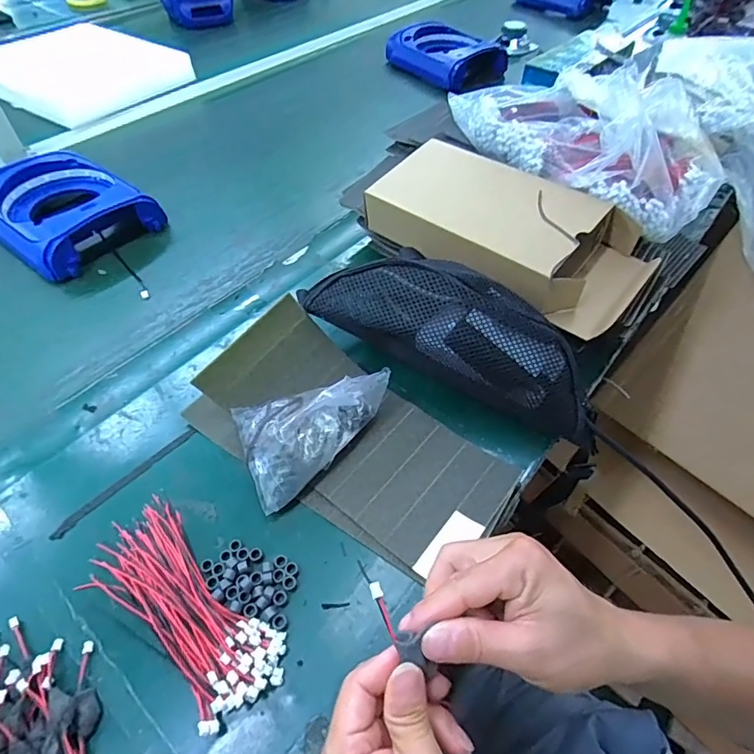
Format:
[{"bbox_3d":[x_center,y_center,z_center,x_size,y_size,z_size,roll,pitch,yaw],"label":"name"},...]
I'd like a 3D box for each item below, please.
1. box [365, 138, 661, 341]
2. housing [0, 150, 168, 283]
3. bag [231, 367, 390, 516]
[{"bbox_3d":[0.138,-0.160,0.526,0.302,0.074,0.137,32,57,22],"label":"box"},{"bbox_3d":[-0.421,-0.226,0.653,0.198,0.072,0.173,30,58,24],"label":"housing"},{"bbox_3d":[-0.052,0.037,0.427,0.139,0.065,0.105,-21,53,-14],"label":"bag"}]

